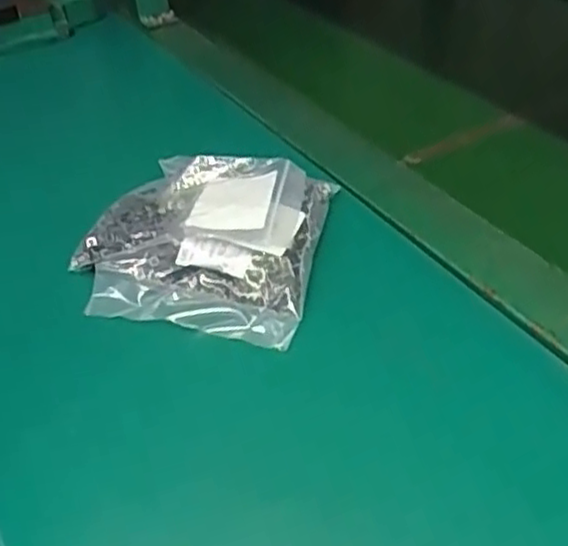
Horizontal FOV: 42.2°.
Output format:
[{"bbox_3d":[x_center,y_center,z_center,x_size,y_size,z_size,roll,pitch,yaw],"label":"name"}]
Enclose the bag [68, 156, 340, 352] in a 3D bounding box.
[{"bbox_3d":[-0.051,-0.030,0.482,0.151,0.042,0.151,8,39,14],"label":"bag"}]

